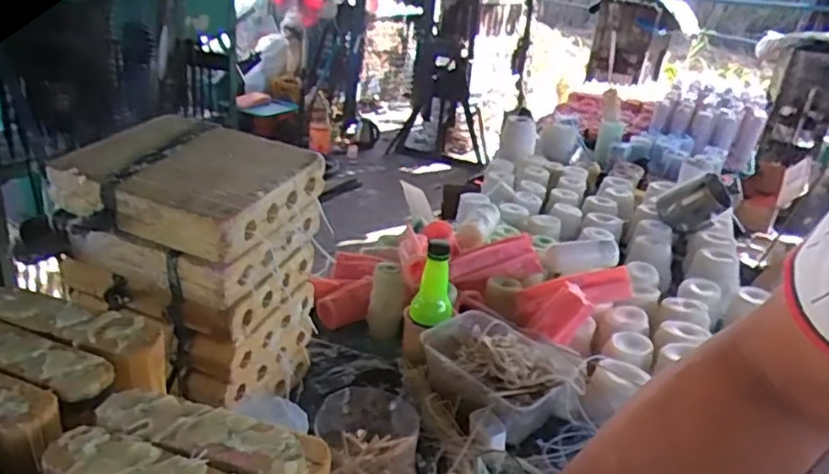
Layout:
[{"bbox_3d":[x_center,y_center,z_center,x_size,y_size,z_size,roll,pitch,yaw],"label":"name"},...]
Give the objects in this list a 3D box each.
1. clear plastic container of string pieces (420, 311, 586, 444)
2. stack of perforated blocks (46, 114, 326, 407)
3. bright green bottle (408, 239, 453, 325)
[{"bbox_3d":[0.104,0.160,0.794,0.148,0.076,0.180,-15,31,-38],"label":"clear plastic container of string pieces"},{"bbox_3d":[-0.246,0.022,0.718,0.226,0.242,0.198,16,26,20],"label":"stack of perforated blocks"},{"bbox_3d":[0.026,0.062,0.848,0.056,0.110,0.048,7,24,1],"label":"bright green bottle"}]

